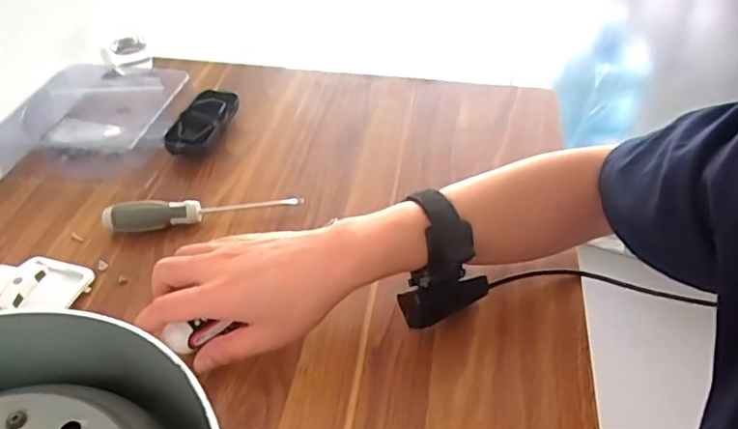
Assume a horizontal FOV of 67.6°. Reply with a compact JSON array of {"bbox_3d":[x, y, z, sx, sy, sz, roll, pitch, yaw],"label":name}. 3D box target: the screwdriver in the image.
[{"bbox_3d":[-0.164,-0.007,0.547,0.188,0.027,0.023,-9,45,-7],"label":"screwdriver"}]

